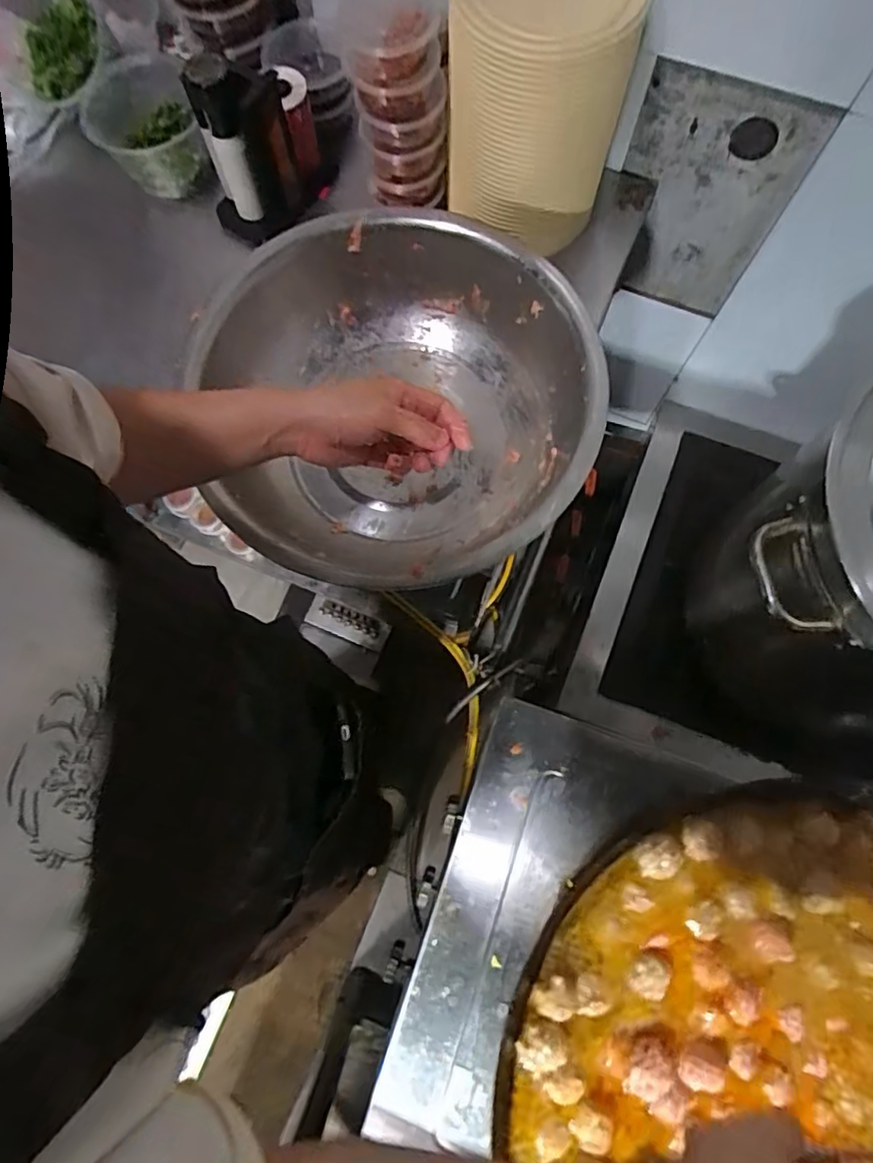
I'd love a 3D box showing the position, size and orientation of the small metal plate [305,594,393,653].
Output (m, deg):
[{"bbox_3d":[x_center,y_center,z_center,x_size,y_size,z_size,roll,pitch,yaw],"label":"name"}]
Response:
[{"bbox_3d":[-0.196,0.091,1.329,0.184,0.012,0.073,22,92,5],"label":"small metal plate"}]

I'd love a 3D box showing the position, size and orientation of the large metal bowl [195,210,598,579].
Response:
[{"bbox_3d":[-0.032,-0.170,0.595,0.357,0.113,0.365,0,75,1],"label":"large metal bowl"}]

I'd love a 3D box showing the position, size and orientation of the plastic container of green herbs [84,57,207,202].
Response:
[{"bbox_3d":[-0.338,-0.533,0.709,0.123,0.069,0.135,-16,75,-3],"label":"plastic container of green herbs"}]

